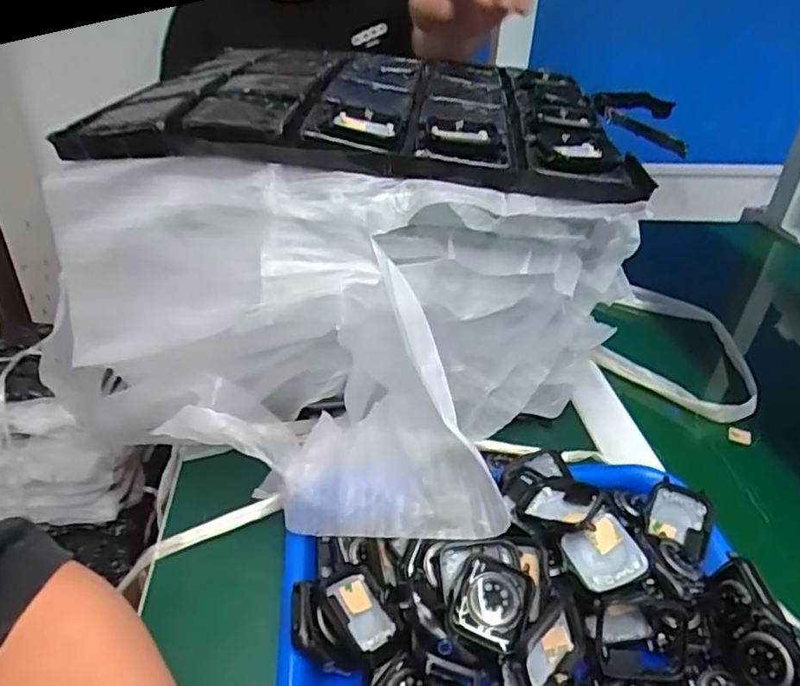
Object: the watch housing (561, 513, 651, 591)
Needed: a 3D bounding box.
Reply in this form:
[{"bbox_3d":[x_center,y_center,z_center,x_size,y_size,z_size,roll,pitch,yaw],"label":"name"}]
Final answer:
[{"bbox_3d":[0.107,0.110,0.315,0.036,0.009,0.037,-26,35,-6],"label":"watch housing"}]

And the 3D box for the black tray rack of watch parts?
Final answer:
[{"bbox_3d":[-0.019,-0.177,0.440,0.341,0.035,0.253,6,32,7],"label":"black tray rack of watch parts"}]

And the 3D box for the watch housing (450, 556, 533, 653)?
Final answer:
[{"bbox_3d":[0.045,0.125,0.294,0.034,0.014,0.038,13,34,17],"label":"watch housing"}]

